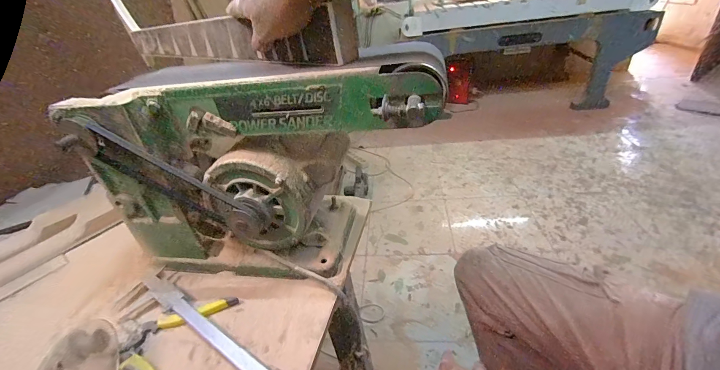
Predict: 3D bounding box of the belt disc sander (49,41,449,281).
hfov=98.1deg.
[{"bbox_3d":[-0.115,-0.020,0.428,0.431,0.273,0.193,-3,33,8],"label":"belt disc sander"}]

